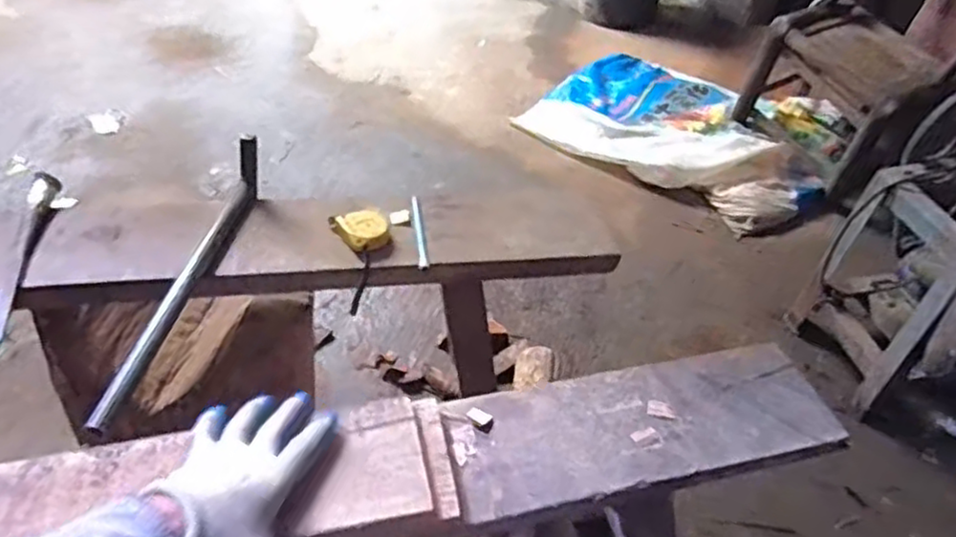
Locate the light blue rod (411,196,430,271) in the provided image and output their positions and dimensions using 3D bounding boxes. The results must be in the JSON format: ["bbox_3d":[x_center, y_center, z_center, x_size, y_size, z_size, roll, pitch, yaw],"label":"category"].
[{"bbox_3d":[-0.074,-0.047,0.878,0.013,0.015,0.132,-5,43,-8],"label":"light blue rod"}]

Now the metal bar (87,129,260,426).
[{"bbox_3d":[-0.318,-0.003,0.761,0.026,0.062,0.406,7,43,3],"label":"metal bar"}]

